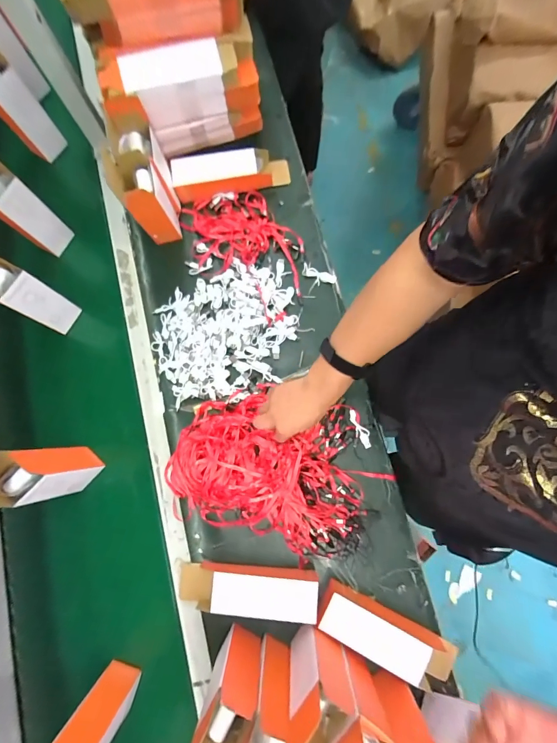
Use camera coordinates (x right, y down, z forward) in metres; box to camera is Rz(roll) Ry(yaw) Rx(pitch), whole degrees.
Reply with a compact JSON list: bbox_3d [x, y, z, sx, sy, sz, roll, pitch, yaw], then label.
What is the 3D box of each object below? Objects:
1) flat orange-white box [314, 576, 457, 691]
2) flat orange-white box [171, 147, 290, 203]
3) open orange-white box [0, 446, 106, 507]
[{"bbox_3d":[0.182,0.447,0.591,0.241,0.054,0.076,25,81,5],"label":"flat orange-white box"},{"bbox_3d":[-0.099,-0.421,0.737,0.245,0.062,0.068,-9,79,-1],"label":"flat orange-white box"},{"bbox_3d":[-0.379,0.166,0.552,0.073,0.228,0.069,-44,74,-6],"label":"open orange-white box"}]

